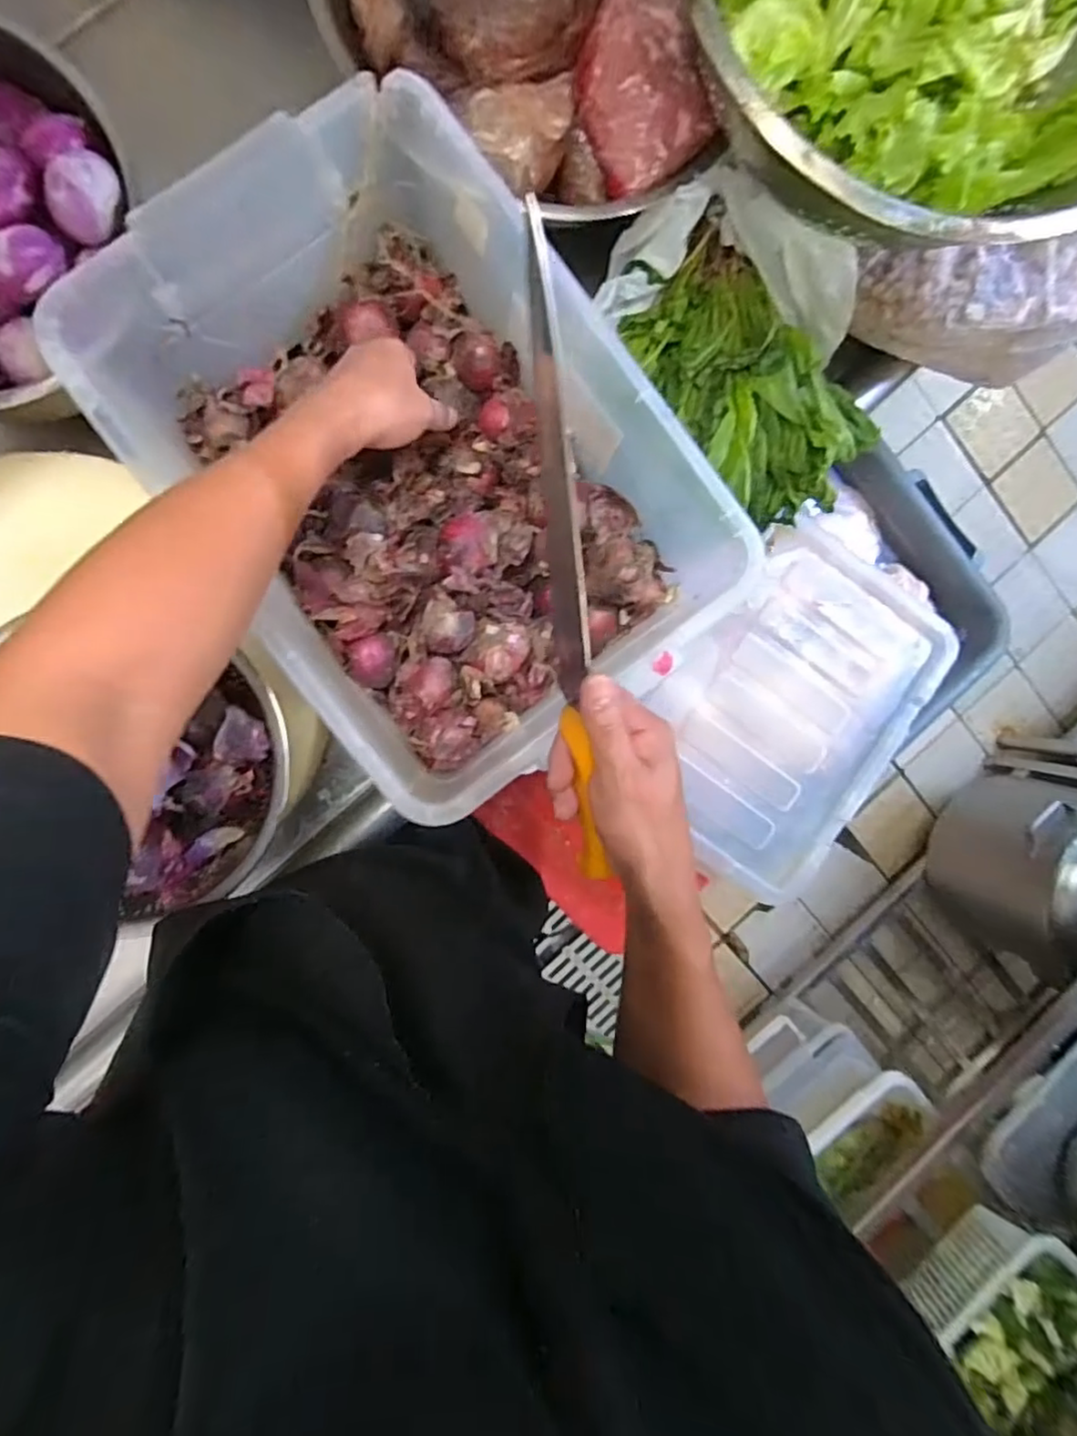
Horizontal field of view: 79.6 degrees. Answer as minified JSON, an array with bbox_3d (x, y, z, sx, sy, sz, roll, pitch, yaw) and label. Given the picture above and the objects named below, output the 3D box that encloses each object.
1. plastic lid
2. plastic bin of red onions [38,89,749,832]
[{"bbox_3d":[0.309,-0.014,0.804,0.284,0.023,0.416,38,86,-2],"label":"plastic lid"},{"bbox_3d":[-0.092,-0.184,0.492,0.298,0.172,0.410,-38,99,-4],"label":"plastic bin of red onions"}]

